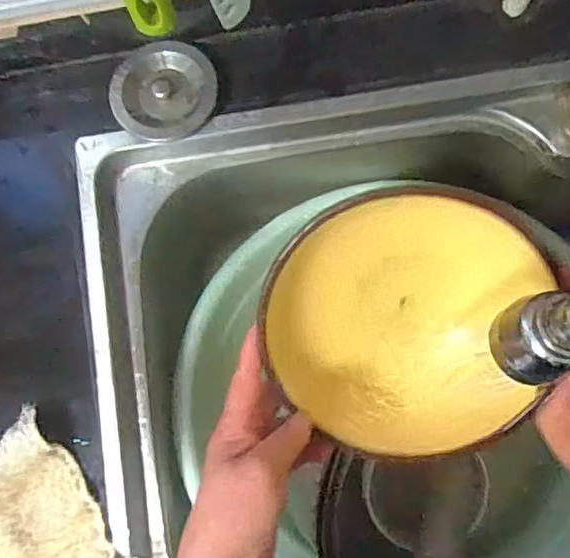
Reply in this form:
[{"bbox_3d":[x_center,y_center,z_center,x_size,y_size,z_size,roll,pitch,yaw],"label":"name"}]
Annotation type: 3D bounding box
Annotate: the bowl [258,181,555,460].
[{"bbox_3d":[0.079,0.027,0.400,0.178,0.060,0.179,11,89,3],"label":"bowl"}]

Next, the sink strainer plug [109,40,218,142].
[{"bbox_3d":[-0.094,-0.146,0.478,0.079,0.026,0.077,-1,84,5],"label":"sink strainer plug"}]

